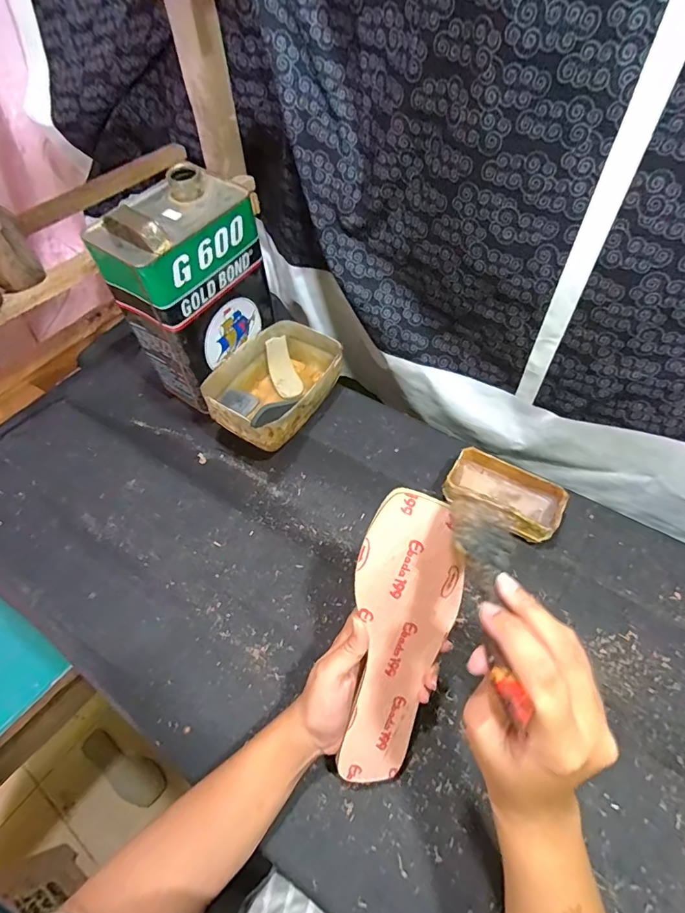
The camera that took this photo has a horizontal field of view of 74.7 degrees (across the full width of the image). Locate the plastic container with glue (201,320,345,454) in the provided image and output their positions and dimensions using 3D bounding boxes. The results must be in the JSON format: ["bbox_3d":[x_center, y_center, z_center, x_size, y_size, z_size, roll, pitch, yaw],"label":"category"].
[{"bbox_3d":[-0.087,-0.101,0.613,0.128,0.070,0.191,28,60,20],"label":"plastic container with glue"}]

